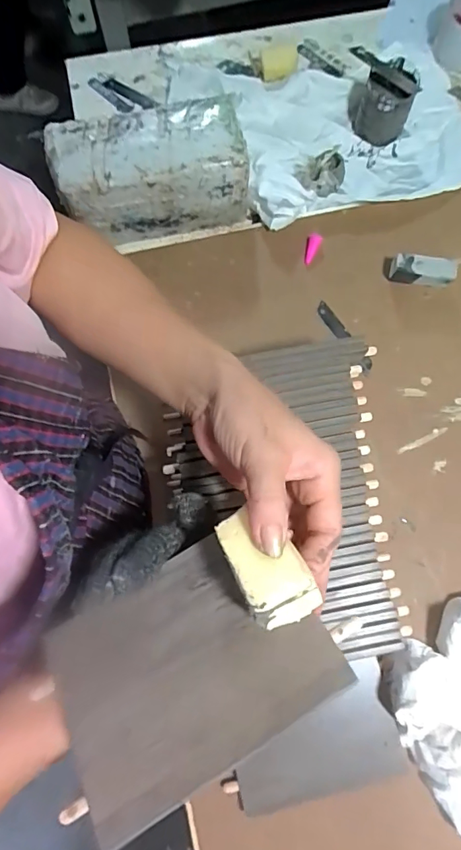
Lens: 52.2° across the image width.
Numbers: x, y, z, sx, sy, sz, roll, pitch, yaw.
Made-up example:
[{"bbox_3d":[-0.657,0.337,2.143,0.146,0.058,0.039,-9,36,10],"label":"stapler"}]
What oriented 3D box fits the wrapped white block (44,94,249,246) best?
[{"bbox_3d":[-0.089,-0.292,0.555,0.208,0.099,0.107,-15,77,-2],"label":"wrapped white block"}]

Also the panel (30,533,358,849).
[{"bbox_3d":[-0.027,0.137,0.271,0.151,0.007,0.113,-30,55,-8],"label":"panel"}]

